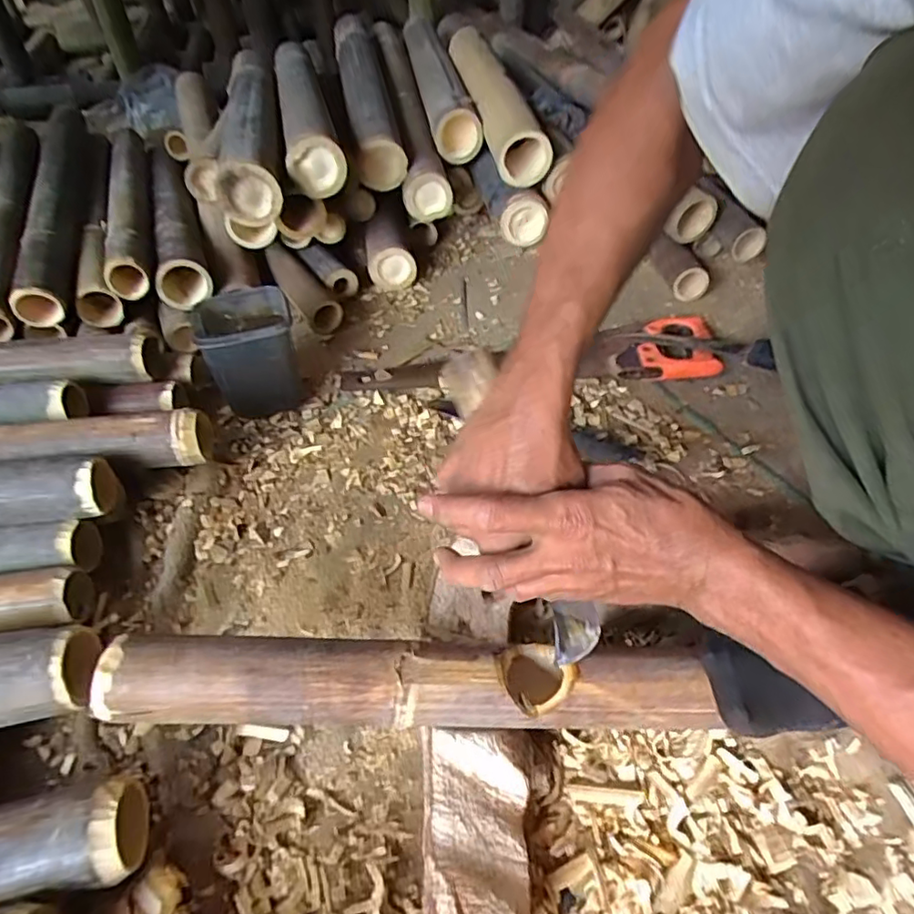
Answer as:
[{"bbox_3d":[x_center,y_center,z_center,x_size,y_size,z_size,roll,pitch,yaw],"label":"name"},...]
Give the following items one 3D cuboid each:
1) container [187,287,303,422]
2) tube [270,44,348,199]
[{"bbox_3d":[-0.261,-0.132,0.759,0.119,0.124,0.115,-16,49,-14],"label":"container"},{"bbox_3d":[-0.263,-0.599,1.001,0.080,0.077,0.636,-11,48,-10],"label":"tube"}]

